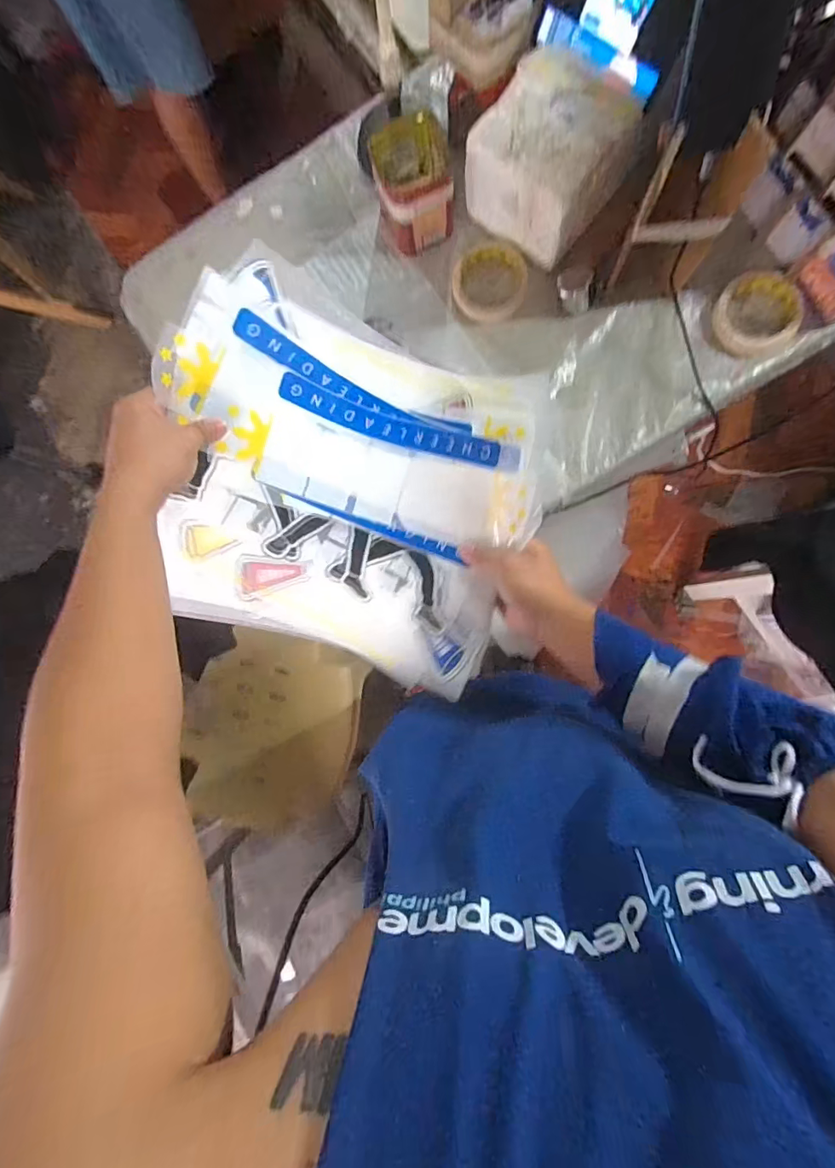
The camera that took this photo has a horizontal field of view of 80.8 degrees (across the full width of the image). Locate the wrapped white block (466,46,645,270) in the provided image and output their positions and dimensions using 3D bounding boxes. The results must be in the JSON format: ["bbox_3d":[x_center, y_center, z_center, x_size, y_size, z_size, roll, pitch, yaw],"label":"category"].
[{"bbox_3d":[0.154,-0.491,0.573,0.140,0.104,0.140,39,91,5],"label":"wrapped white block"}]

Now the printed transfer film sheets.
[{"bbox_3d":[-0.066,-0.093,0.494,0.355,0.138,0.332,16,89,5],"label":"printed transfer film sheets"}]

